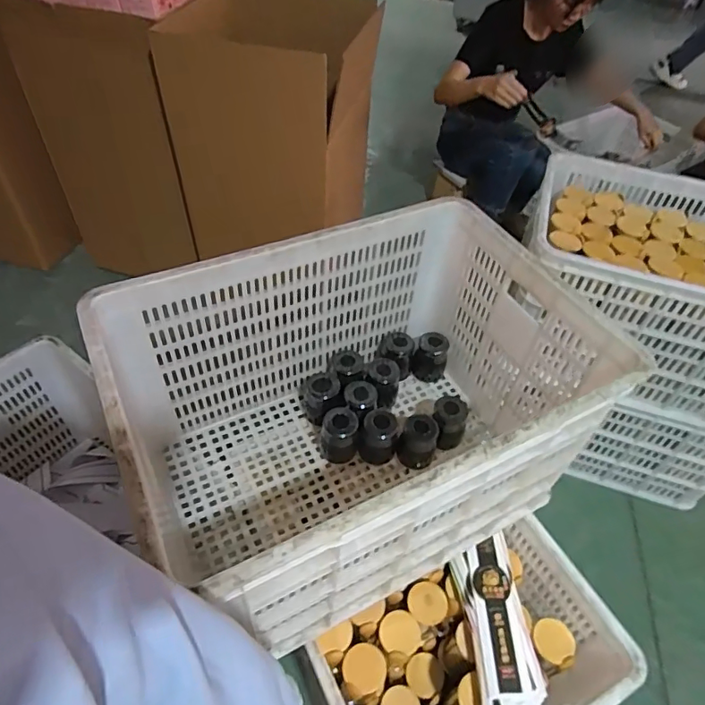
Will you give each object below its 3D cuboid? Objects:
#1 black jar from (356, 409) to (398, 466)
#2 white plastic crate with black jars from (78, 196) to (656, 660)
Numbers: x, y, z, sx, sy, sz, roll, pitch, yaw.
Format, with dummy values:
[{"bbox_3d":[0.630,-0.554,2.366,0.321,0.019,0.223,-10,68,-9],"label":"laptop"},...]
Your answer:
[{"bbox_3d":[0.042,0.147,0.881,0.065,0.086,0.076,7,48,3],"label":"black jar"},{"bbox_3d":[0.008,0.091,0.761,0.605,0.365,0.424,-20,52,-20],"label":"white plastic crate with black jars"}]

